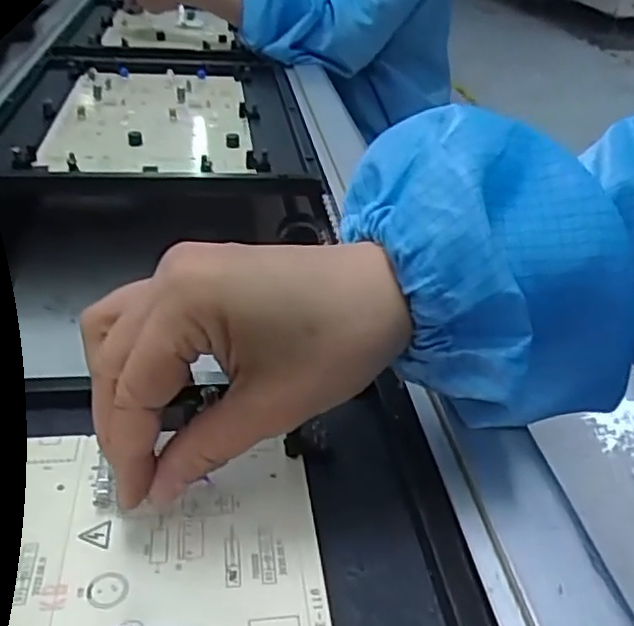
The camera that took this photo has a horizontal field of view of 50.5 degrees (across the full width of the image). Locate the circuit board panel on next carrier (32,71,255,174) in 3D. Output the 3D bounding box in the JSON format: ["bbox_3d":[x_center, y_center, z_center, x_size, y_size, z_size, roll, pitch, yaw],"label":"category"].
[{"bbox_3d":[-0.155,-0.186,0.625,0.175,0.011,0.271,-3,33,-9],"label":"circuit board panel on next carrier"}]

